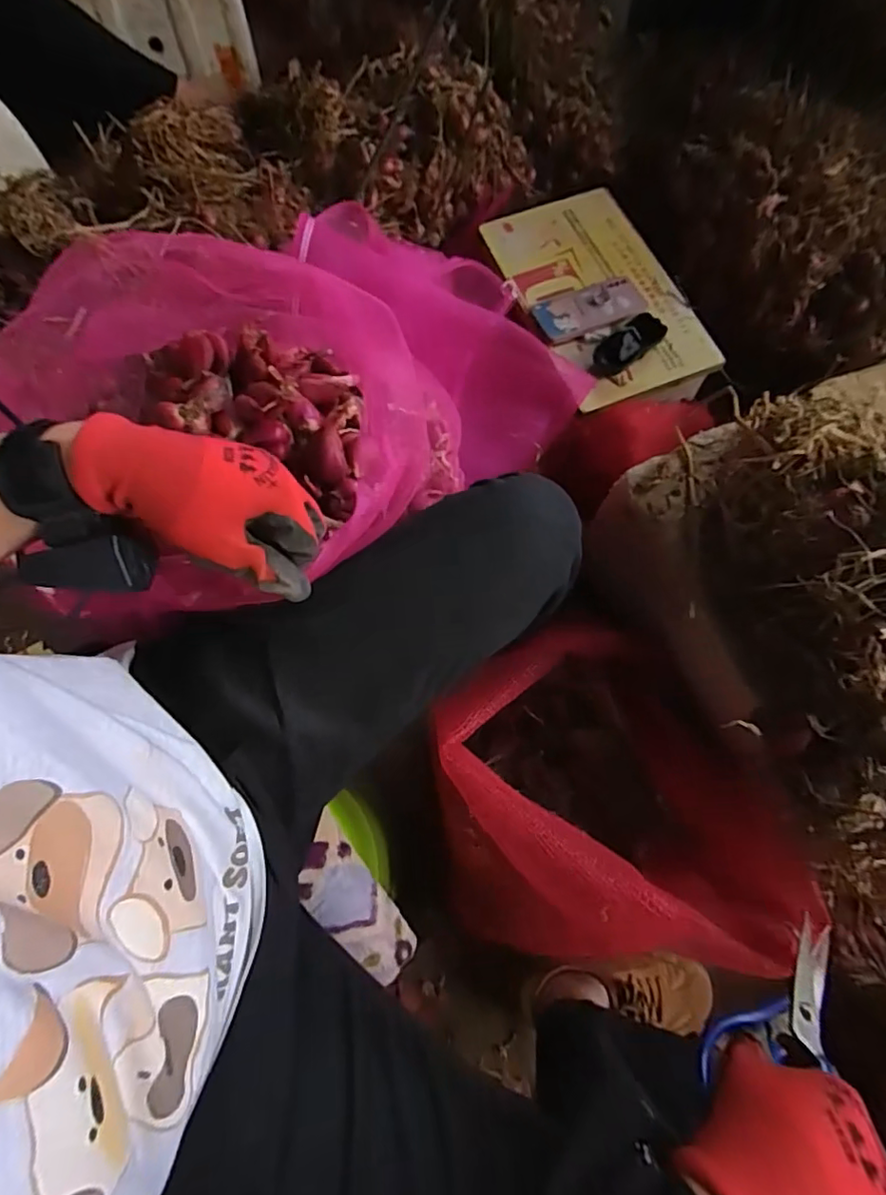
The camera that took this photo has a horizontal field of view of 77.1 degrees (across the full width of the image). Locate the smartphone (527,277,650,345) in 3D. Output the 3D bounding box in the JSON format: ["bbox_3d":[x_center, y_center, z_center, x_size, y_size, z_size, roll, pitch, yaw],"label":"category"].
[{"bbox_3d":[0.215,-0.423,0.815,0.152,0.012,0.077,-17,75,-1],"label":"smartphone"}]

